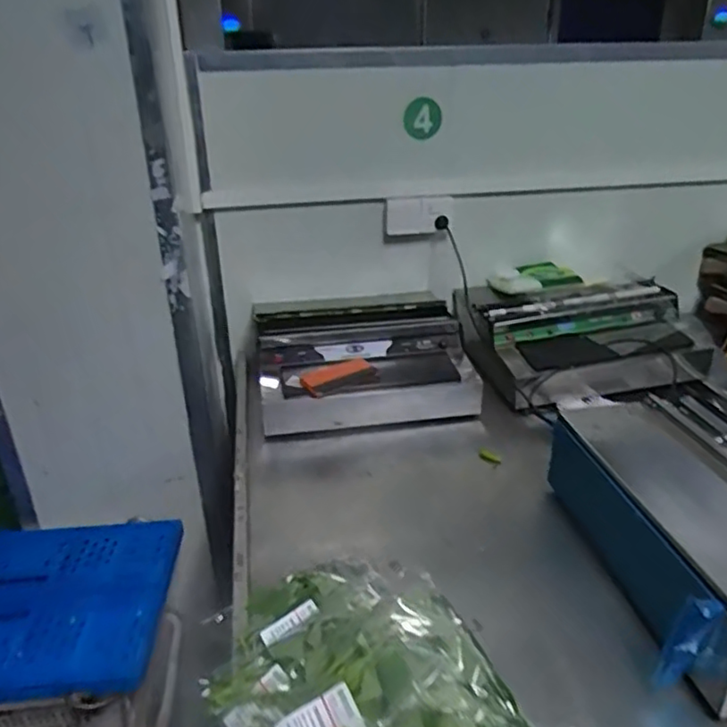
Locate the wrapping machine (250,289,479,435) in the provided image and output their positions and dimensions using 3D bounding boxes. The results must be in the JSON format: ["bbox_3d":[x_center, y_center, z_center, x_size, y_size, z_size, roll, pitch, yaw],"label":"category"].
[{"bbox_3d":[-0.004,-0.015,1.501,0.512,0.168,0.369,-1,30,-8],"label":"wrapping machine"}]

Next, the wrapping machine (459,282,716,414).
[{"bbox_3d":[0.524,-0.082,1.594,0.542,0.200,0.429,-3,30,-11],"label":"wrapping machine"}]

